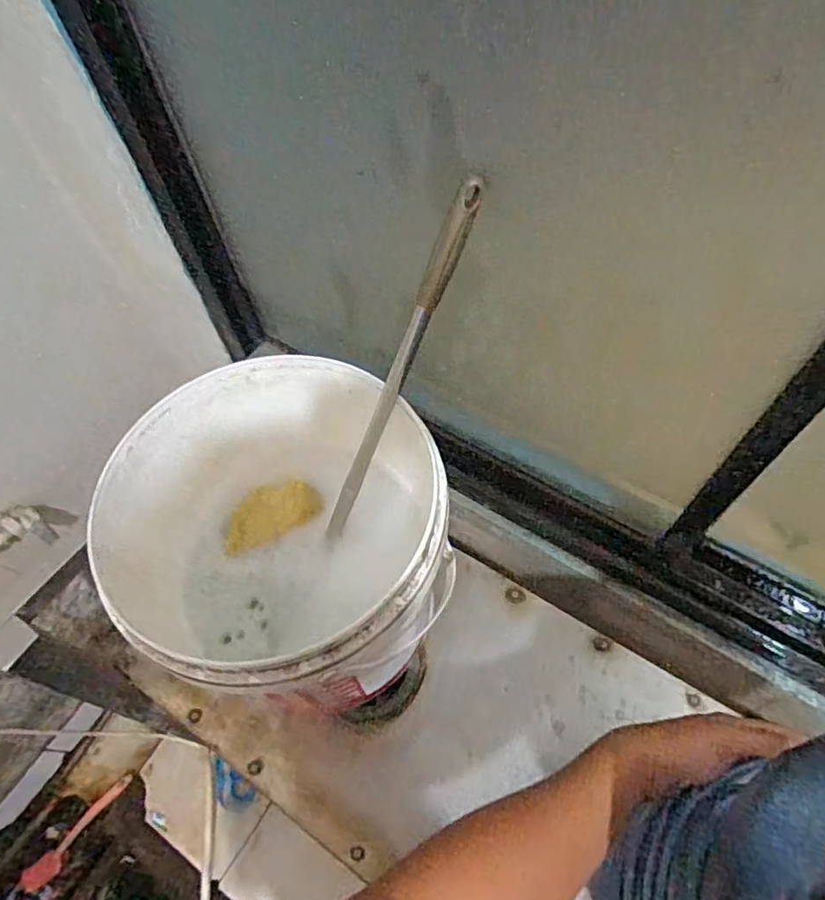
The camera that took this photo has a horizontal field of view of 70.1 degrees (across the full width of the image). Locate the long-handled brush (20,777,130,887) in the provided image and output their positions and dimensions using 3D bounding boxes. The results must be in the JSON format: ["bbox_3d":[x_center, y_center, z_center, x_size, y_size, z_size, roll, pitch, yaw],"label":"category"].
[{"bbox_3d":[-0.746,0.851,1.313,0.297,0.059,0.054,-42,65,-18],"label":"long-handled brush"}]

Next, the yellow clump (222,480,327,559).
[{"bbox_3d":[-0.166,0.074,0.679,0.118,0.025,0.054,-28,62,-11],"label":"yellow clump"}]

